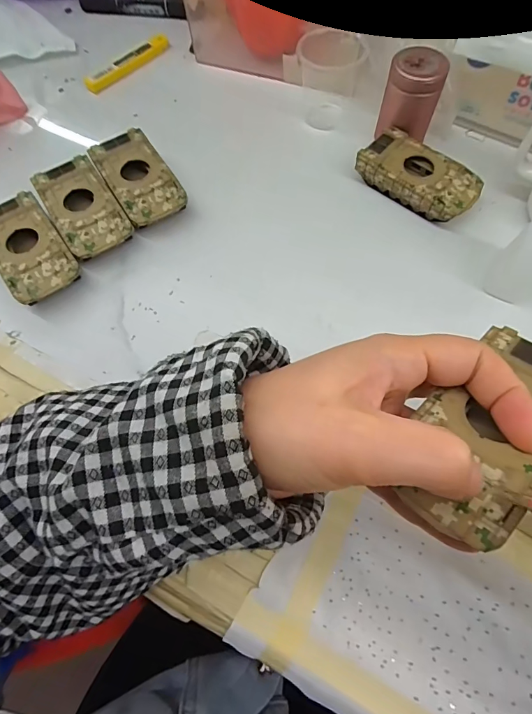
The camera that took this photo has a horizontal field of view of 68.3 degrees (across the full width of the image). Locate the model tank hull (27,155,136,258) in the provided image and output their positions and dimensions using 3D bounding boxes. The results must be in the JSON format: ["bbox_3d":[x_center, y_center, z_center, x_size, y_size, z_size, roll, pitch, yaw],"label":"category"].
[{"bbox_3d":[-0.146,-0.118,0.320,0.049,0.024,0.093,-31,70,-11],"label":"model tank hull"}]

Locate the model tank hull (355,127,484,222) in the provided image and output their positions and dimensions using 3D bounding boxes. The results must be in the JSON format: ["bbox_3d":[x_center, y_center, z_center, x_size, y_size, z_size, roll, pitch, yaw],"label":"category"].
[{"bbox_3d":[0.126,-0.148,0.328,0.095,0.024,0.050,36,72,15],"label":"model tank hull"}]

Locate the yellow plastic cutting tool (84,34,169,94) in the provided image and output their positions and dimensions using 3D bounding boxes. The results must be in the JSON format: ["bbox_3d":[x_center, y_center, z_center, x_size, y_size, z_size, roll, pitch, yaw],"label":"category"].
[{"bbox_3d":[-0.142,-0.308,0.412,0.019,0.010,0.105,40,74,16],"label":"yellow plastic cutting tool"}]

